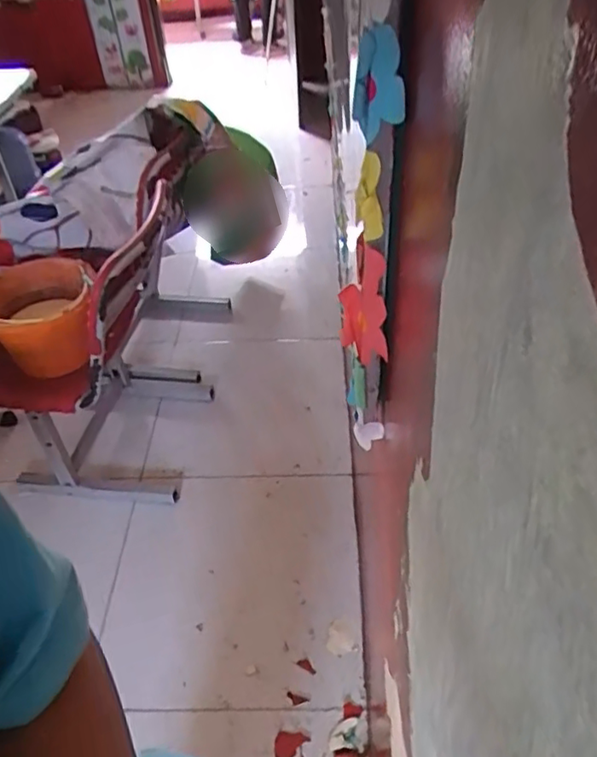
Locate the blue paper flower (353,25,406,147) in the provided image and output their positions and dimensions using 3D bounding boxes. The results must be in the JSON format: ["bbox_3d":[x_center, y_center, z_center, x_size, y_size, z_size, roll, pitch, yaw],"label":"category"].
[{"bbox_3d":[0.066,-0.244,0.503,0.049,0.087,0.022,16,47,19],"label":"blue paper flower"}]

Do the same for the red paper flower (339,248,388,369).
[{"bbox_3d":[0.072,-0.081,0.659,0.057,0.144,0.015,20,48,25],"label":"red paper flower"}]

